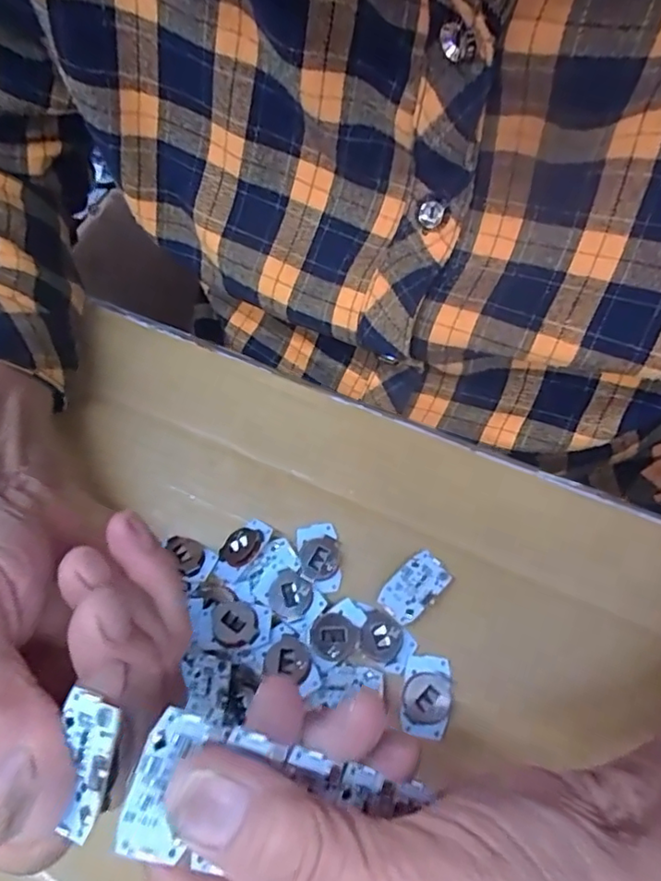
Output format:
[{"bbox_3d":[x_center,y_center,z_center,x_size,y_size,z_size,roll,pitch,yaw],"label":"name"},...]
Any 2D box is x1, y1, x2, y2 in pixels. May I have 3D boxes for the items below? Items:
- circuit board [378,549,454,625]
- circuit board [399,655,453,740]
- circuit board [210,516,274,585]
[{"bbox_3d":[0.035,0.061,0.239,0.030,0.004,0.018,-43,69,-13],"label":"circuit board"},{"bbox_3d":[0.038,0.099,0.222,0.019,0.004,0.029,9,67,9],"label":"circuit board"},{"bbox_3d":[-0.039,0.048,0.252,0.018,0.006,0.029,25,75,30],"label":"circuit board"}]

